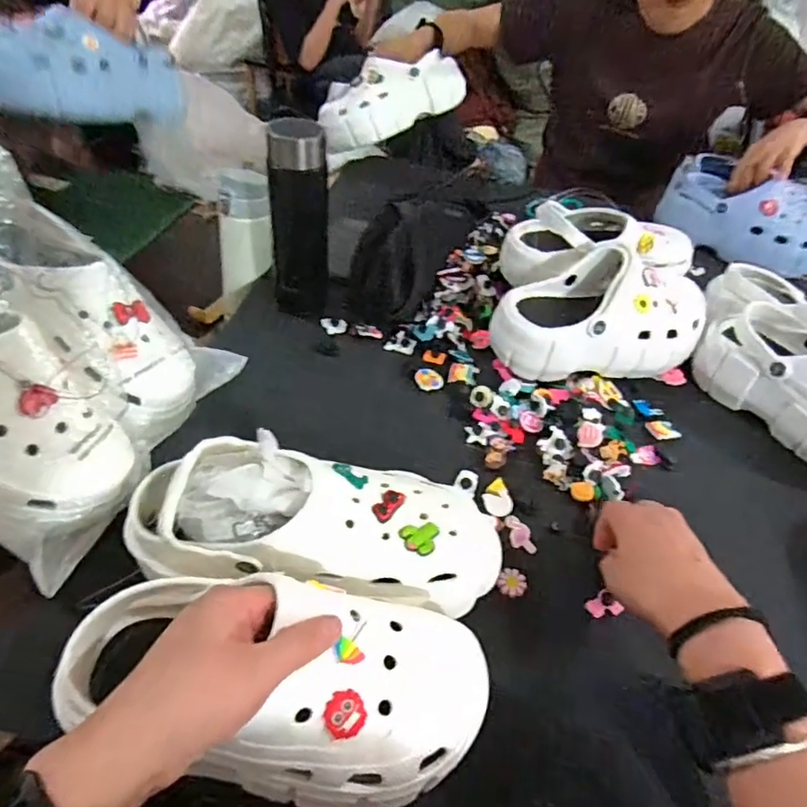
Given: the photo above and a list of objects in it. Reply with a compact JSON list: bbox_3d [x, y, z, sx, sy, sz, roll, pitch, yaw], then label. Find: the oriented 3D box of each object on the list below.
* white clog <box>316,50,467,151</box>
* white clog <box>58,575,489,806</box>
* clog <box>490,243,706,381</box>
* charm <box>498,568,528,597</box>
[{"bbox_3d":[-0.028,-0.523,0.956,0.263,0.092,0.100,-24,50,-4],"label":"white clog"},{"bbox_3d":[-0.065,0.161,0.325,0.235,0.082,0.100,15,44,-10],"label":"white clog"},{"bbox_3d":[0.224,-0.101,0.642,0.247,0.107,0.107,-3,46,-10],"label":"clog"},{"bbox_3d":[0.090,0.148,0.467,0.022,0.006,0.023,4,45,-4],"label":"charm"}]

